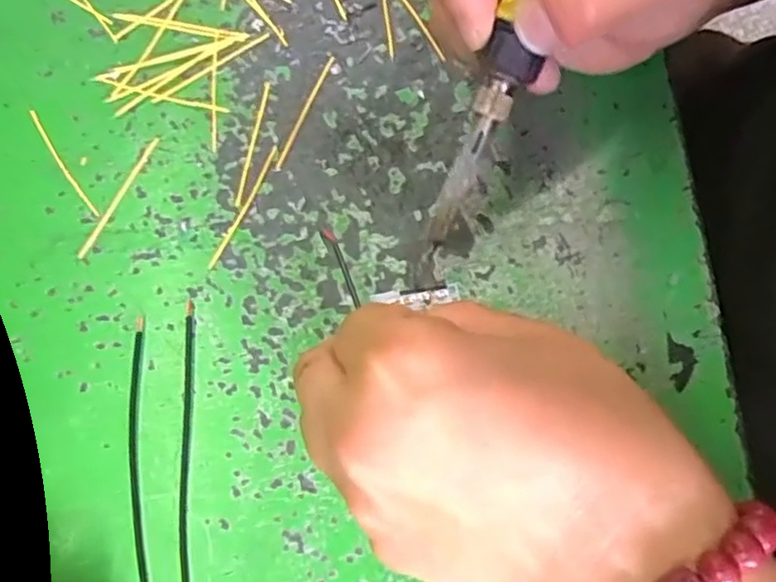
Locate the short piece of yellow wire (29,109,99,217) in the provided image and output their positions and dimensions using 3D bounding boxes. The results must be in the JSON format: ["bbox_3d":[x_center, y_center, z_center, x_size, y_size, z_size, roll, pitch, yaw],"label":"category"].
[{"bbox_3d":[-0.123,-0.048,0.248,0.004,0.004,0.055,-35,78,-8],"label":"short piece of yellow wire"}]

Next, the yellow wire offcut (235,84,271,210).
[{"bbox_3d":[-0.052,-0.057,0.250,0.004,0.004,0.052,10,75,3],"label":"yellow wire offcut"}]

